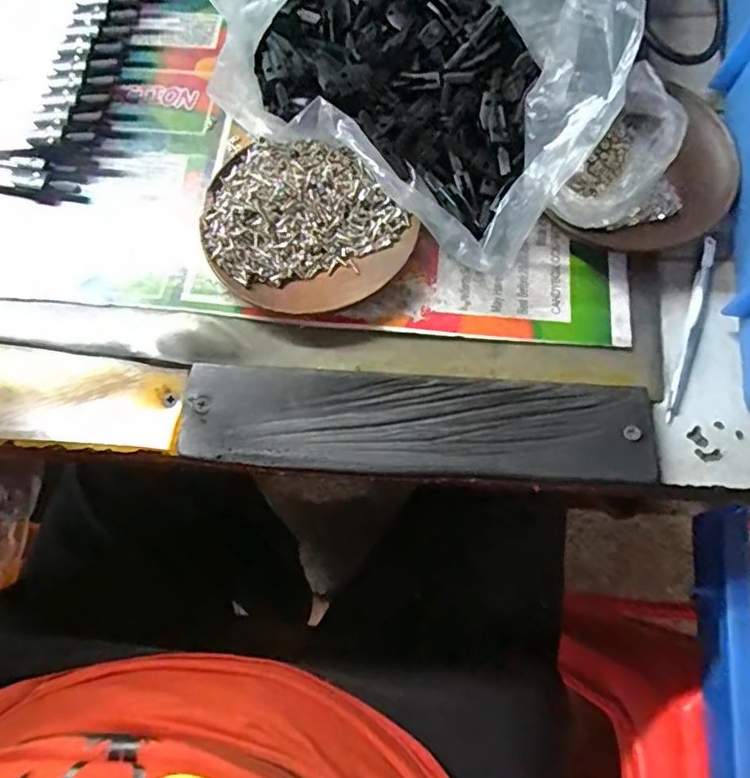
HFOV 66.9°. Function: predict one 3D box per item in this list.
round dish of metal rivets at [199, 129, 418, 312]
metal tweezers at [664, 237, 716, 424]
[{"bbox_3d":[-0.041,-0.086,0.302,0.107,0.023,0.092,42,77,14],"label":"round dish of metal rivets"},{"bbox_3d":[0.166,-0.032,0.296,0.009,0.006,0.105,18,73,8],"label":"metal tweezers"}]

